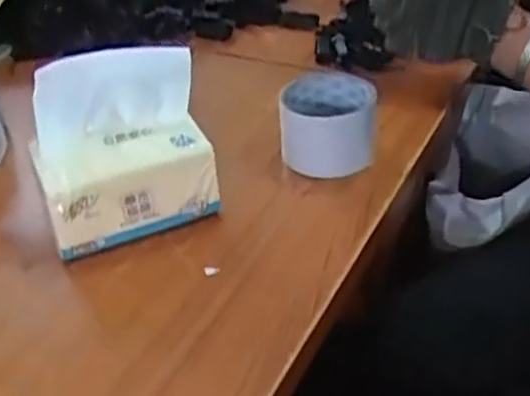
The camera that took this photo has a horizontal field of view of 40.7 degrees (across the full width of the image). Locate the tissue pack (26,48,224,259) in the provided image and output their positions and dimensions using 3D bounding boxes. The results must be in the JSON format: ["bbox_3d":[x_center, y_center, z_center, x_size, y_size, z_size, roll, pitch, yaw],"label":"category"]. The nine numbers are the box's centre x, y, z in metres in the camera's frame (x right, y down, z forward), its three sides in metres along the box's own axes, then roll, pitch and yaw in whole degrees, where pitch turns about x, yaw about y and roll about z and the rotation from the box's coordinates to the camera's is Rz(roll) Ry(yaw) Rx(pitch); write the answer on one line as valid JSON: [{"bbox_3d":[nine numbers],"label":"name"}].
[{"bbox_3d":[-0.115,-0.042,0.568,0.132,0.131,0.092,-16,38,-18],"label":"tissue pack"}]

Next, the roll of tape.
[{"bbox_3d":[0.057,-0.066,0.653,0.084,0.062,0.078,3,36,8],"label":"roll of tape"}]

